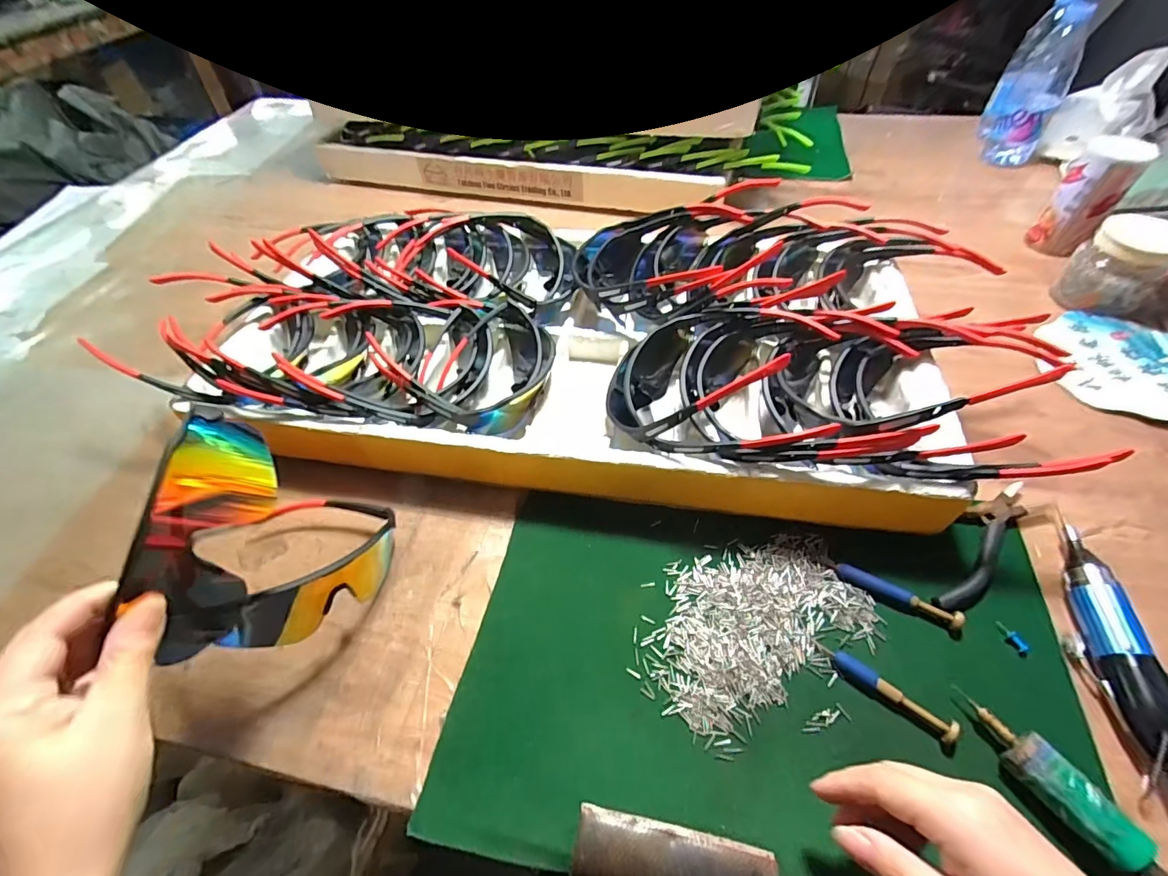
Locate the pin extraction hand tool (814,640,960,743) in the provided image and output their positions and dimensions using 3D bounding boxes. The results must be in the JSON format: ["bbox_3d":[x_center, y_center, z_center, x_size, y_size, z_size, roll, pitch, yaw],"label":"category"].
[{"bbox_3d":[0.209,0.174,0.344,0.089,0.015,0.012,33,60,24],"label":"pin extraction hand tool"}]

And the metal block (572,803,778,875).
[{"bbox_3d":[0.054,0.255,0.294,0.117,0.007,0.037,8,53,8],"label":"metal block"}]

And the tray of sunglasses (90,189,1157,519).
[{"bbox_3d":[0.000,-0.114,0.523,0.779,0.119,0.358,7,53,7],"label":"tray of sunglasses"}]

